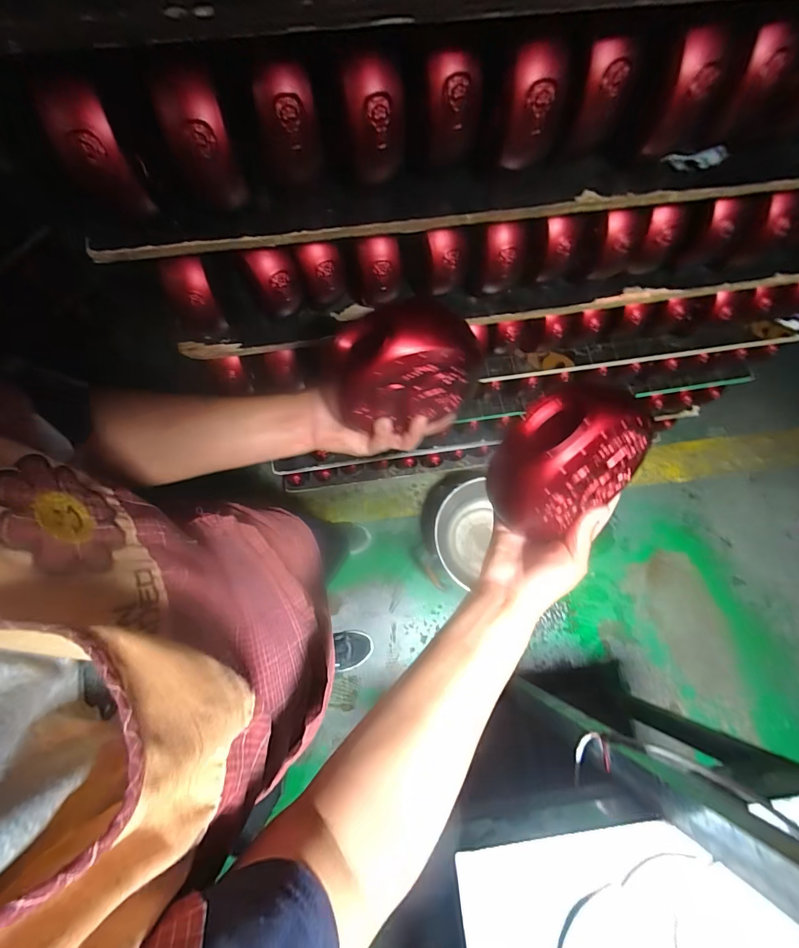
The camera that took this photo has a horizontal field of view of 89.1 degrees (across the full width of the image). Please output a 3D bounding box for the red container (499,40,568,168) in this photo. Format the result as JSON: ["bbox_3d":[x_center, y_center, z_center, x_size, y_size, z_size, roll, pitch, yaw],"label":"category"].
[{"bbox_3d":[0.130,-0.356,0.396,0.055,0.091,0.048,17,75,4],"label":"red container"}]

